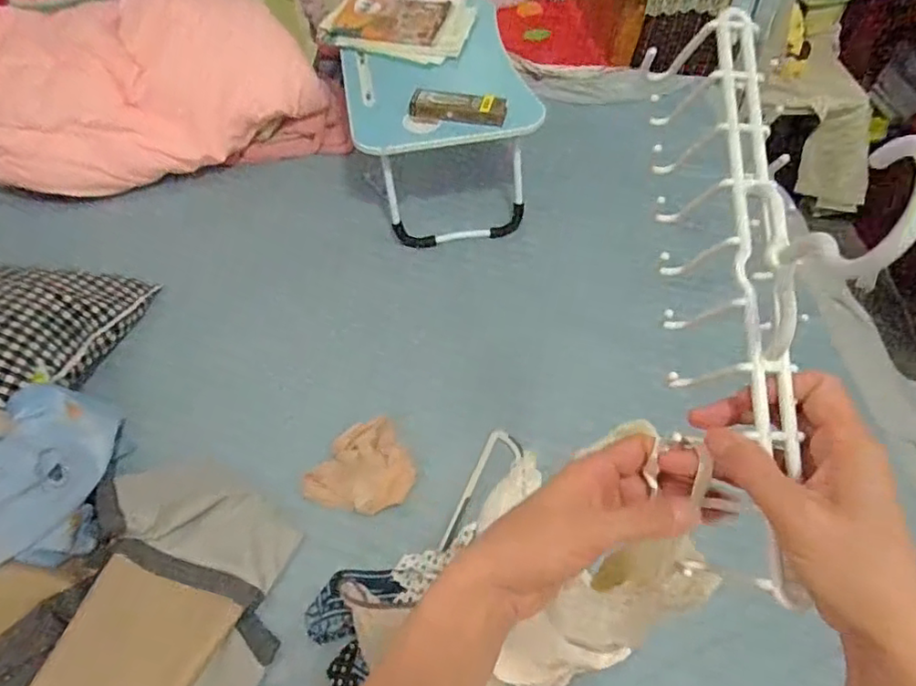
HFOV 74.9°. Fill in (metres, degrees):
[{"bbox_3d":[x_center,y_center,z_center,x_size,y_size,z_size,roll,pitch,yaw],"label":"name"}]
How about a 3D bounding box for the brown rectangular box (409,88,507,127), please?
[{"bbox_3d":[0.000,-0.469,1.181,0.188,0.030,0.055,5,53,2],"label":"brown rectangular box"}]

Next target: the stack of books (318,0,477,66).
[{"bbox_3d":[-0.138,-0.760,1.420,0.362,0.045,0.261,19,55,12],"label":"stack of books"}]

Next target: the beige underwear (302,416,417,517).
[{"bbox_3d":[-0.147,0.205,0.966,0.149,0.018,0.166,29,57,19],"label":"beige underwear"}]

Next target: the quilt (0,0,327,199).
[{"bbox_3d":[-0.808,-0.652,1.462,0.821,0.255,0.508,-20,56,-16],"label":"quilt"}]

